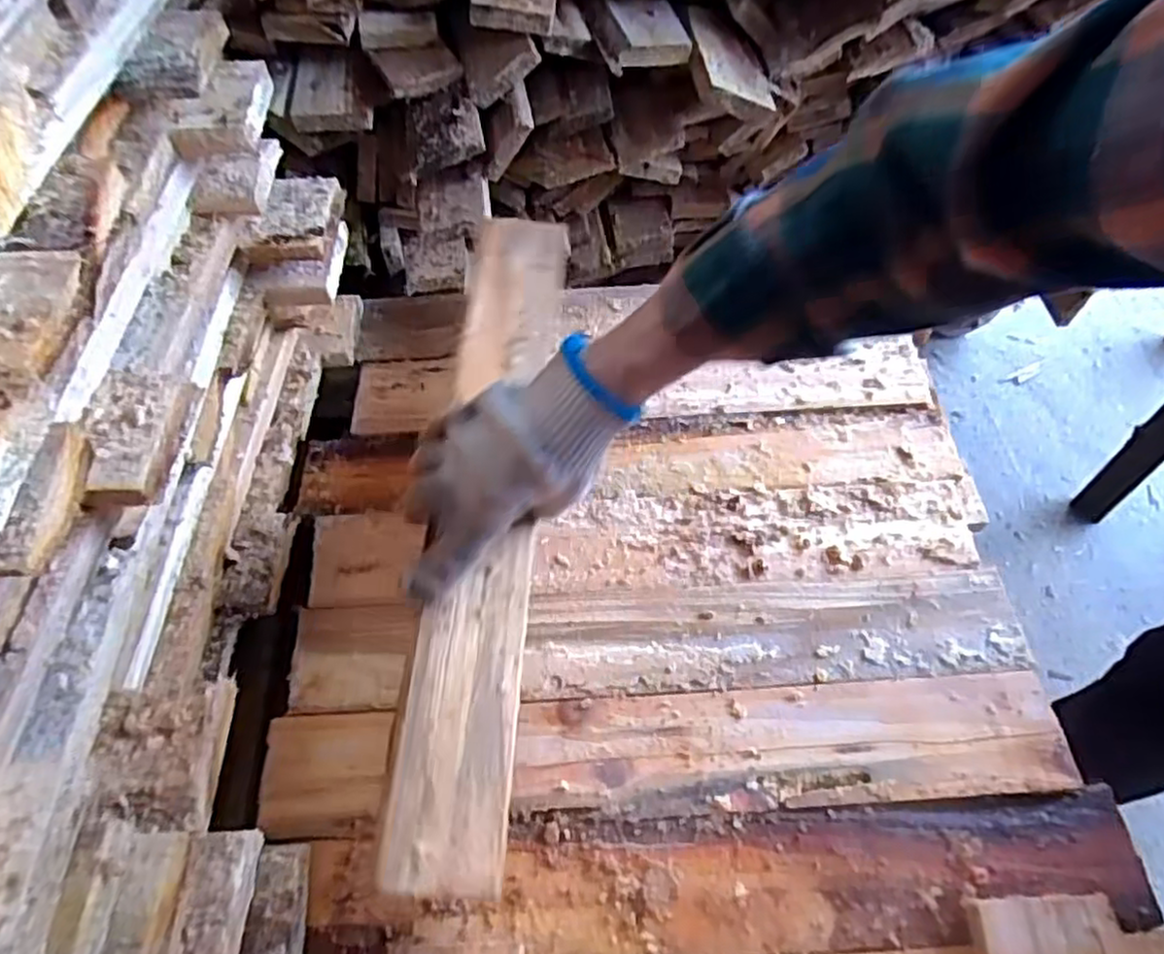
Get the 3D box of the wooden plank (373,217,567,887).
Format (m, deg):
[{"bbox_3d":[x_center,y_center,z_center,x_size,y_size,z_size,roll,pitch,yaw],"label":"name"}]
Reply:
[{"bbox_3d":[-0.064,0.003,0.486,0.070,0.022,0.493,2,61,2],"label":"wooden plank"}]

